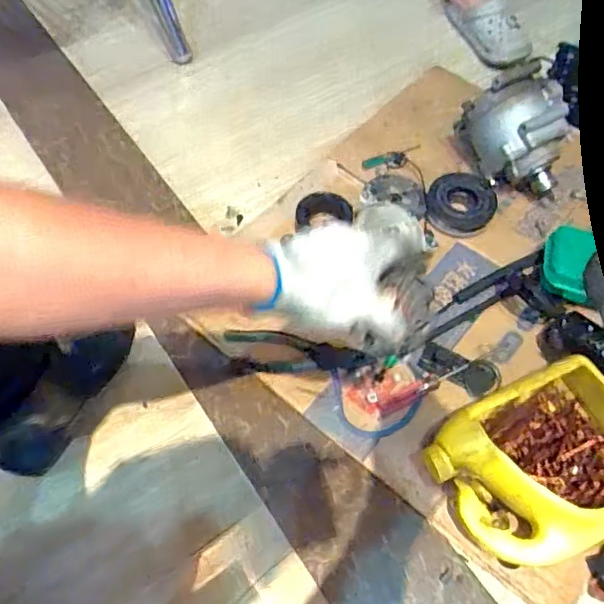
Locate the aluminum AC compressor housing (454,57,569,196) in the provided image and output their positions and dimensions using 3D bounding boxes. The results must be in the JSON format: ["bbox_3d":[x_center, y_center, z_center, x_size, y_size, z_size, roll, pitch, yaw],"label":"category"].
[{"bbox_3d":[0.322,-0.254,0.865,0.132,0.146,0.152,-3,59,-1],"label":"aluminum AC compressor housing"}]

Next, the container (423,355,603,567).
[{"bbox_3d":[0.268,0.184,0.637,0.228,0.098,0.179,-22,61,-12],"label":"container"}]

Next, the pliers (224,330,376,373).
[{"bbox_3d":[-0.008,0.070,0.754,0.188,0.023,0.050,3,59,2],"label":"pliers"}]

